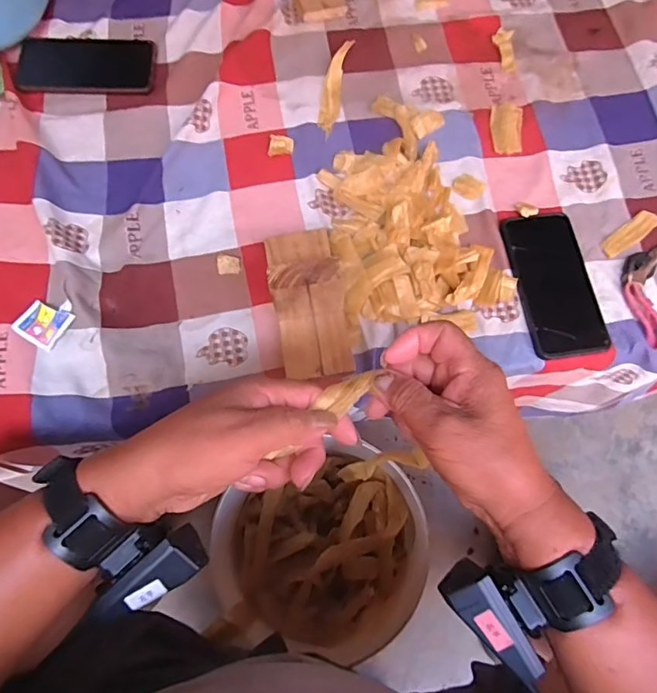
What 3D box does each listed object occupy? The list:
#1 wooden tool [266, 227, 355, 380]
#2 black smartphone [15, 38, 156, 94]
[{"bbox_3d":[-0.021,-0.055,0.474,0.073,0.092,0.162,-9,73,-4],"label":"wooden tool"},{"bbox_3d":[-0.308,-0.360,0.627,0.170,0.011,0.087,-1,73,-1],"label":"black smartphone"}]

